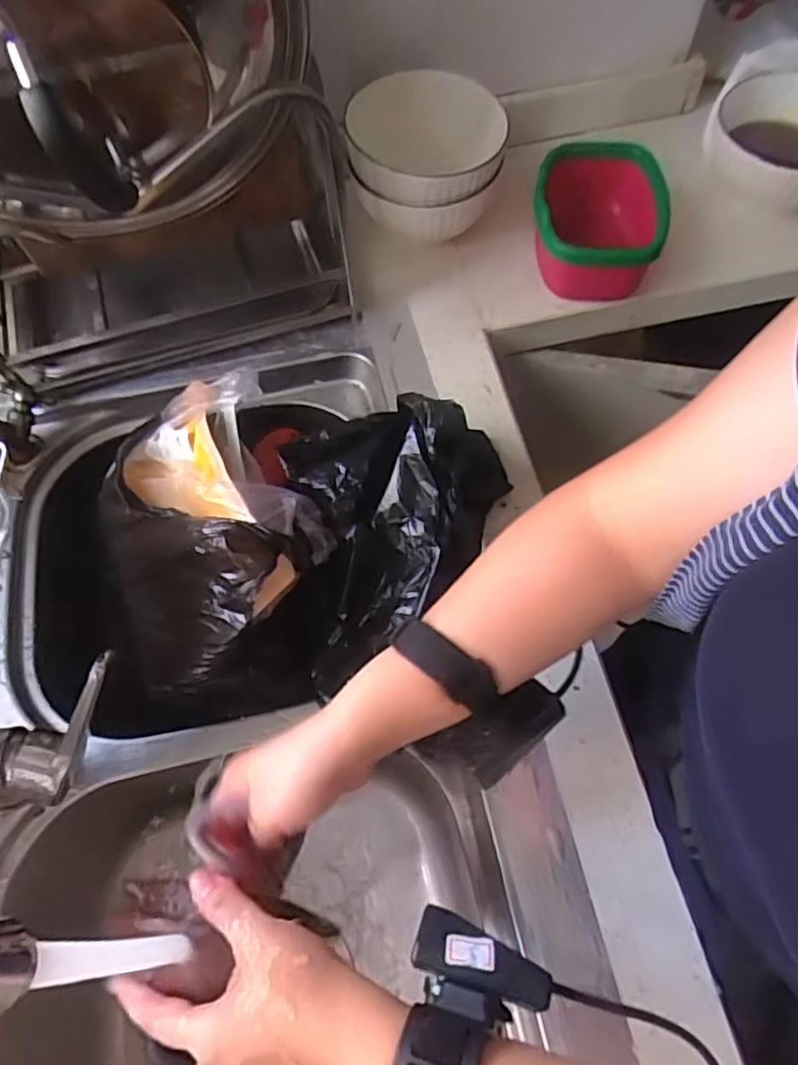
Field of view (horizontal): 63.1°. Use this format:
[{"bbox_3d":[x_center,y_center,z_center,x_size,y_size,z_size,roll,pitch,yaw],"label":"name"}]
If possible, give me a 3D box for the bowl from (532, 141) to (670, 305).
[{"bbox_3d":[0.191,-0.297,0.641,0.122,0.086,0.143,15,66,9],"label":"bowl"}]

